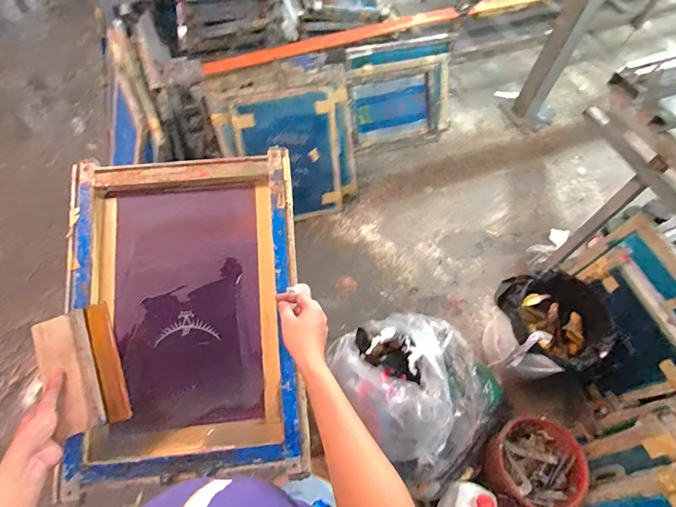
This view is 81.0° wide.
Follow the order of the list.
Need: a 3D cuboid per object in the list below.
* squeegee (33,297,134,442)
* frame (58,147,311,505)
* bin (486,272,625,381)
[{"bbox_3d":[-0.388,0.177,0.602,0.102,0.023,0.179,-16,78,-23],"label":"squeegee"},{"bbox_3d":[-0.261,0.091,0.688,0.387,0.040,0.543,-5,78,-5],"label":"frame"},{"bbox_3d":[0.702,0.263,1.366,0.341,0.360,0.311,1,61,-1],"label":"bin"}]

